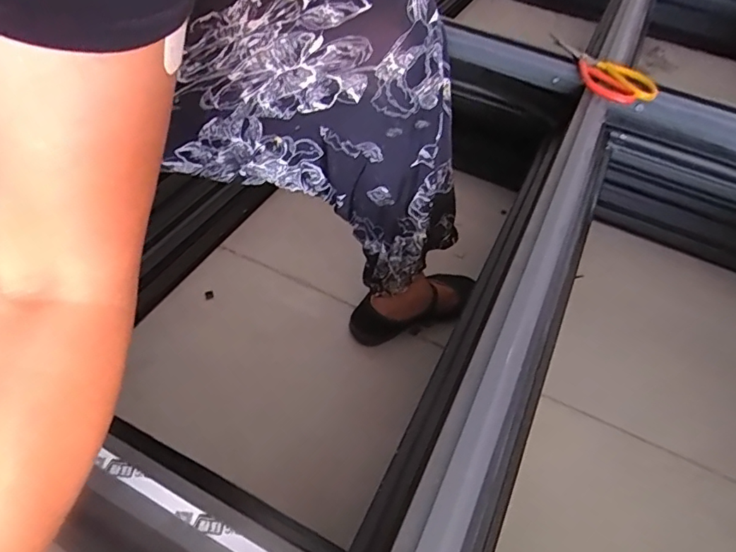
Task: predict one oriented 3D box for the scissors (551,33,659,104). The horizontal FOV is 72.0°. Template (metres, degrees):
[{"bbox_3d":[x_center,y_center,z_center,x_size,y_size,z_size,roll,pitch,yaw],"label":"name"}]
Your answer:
[{"bbox_3d":[0.337,-0.298,0.723,0.093,0.025,0.199,-13,52,-16],"label":"scissors"}]

